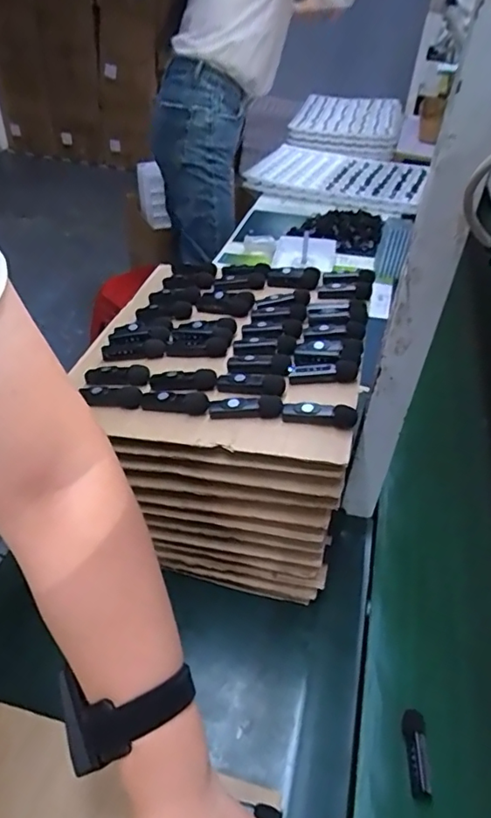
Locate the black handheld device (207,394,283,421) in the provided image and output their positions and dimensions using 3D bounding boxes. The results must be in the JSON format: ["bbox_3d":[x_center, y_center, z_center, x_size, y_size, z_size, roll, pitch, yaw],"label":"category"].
[{"bbox_3d":[-0.001,-0.001,0.482,0.066,0.016,0.018,-3,38,12],"label":"black handheld device"}]

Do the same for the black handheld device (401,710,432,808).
[{"bbox_3d":[0.149,0.306,0.473,0.018,0.026,0.067,5,39,0],"label":"black handheld device"}]

